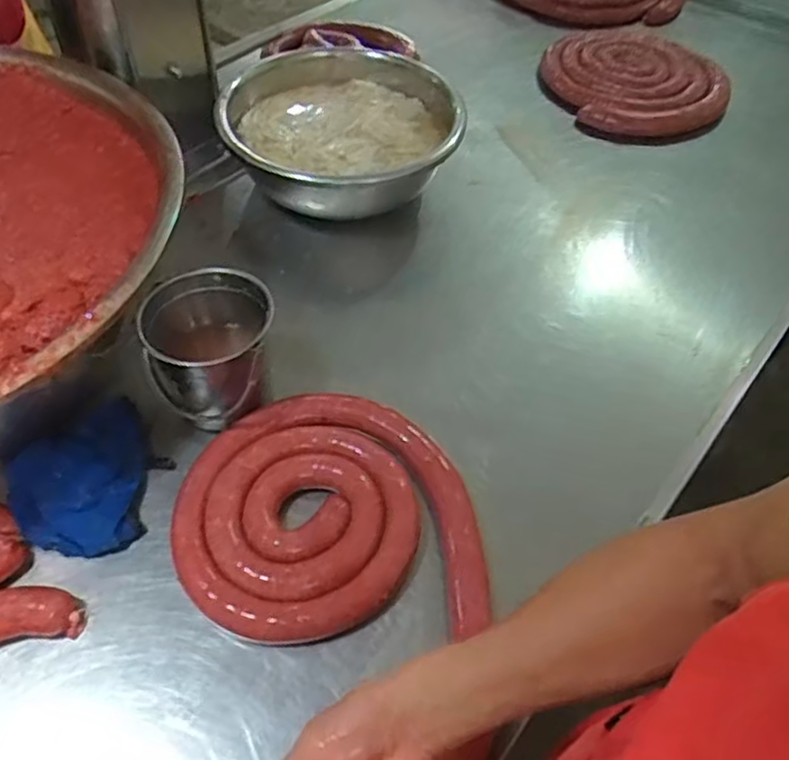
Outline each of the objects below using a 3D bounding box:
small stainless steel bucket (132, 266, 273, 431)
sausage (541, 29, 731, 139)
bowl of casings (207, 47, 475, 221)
[{"bbox_3d":[-0.192,-0.034,0.724,0.125,0.110,0.123,1,51,-2],"label":"small stainless steel bucket"},{"bbox_3d":[0.431,-0.577,1.274,0.319,0.041,0.375,-9,52,-10],"label":"sausage"},{"bbox_3d":[-0.075,-0.362,1.015,0.338,0.115,0.324,1,51,-2],"label":"bowl of casings"}]

